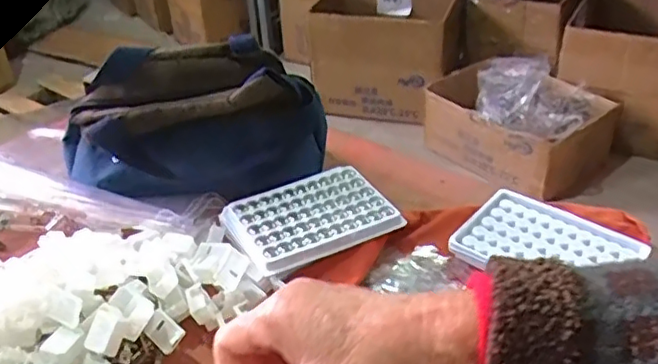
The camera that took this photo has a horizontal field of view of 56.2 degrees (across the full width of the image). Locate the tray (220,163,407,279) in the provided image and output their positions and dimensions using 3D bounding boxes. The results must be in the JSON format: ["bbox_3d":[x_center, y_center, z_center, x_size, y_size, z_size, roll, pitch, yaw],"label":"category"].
[{"bbox_3d":[-0.019,0.026,0.513,0.124,0.013,0.103,-19,38,-22],"label":"tray"}]

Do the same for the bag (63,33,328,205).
[{"bbox_3d":[-0.122,-0.051,0.548,0.237,0.112,0.082,-5,35,-3],"label":"bag"}]

